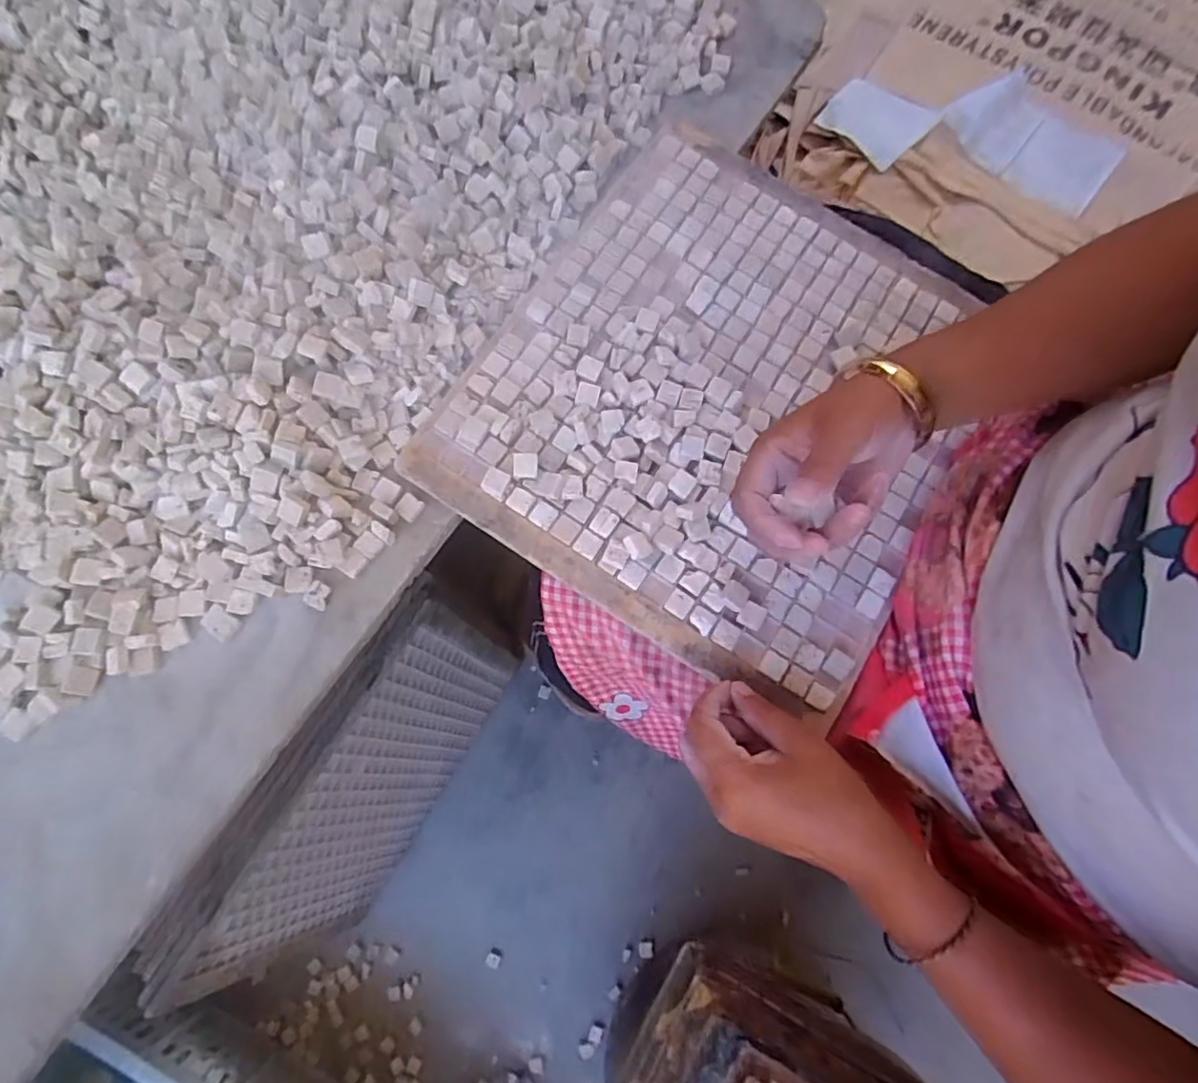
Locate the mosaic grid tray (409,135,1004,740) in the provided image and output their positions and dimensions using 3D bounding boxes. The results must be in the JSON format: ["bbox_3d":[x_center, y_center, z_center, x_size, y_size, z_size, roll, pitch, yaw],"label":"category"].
[{"bbox_3d":[0.094,-0.105,0.437,0.309,0.031,0.344,32,78,9],"label":"mosaic grid tray"}]

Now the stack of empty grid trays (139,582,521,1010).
[{"bbox_3d":[-0.226,0.249,0.655,0.076,0.352,0.389,33,78,9],"label":"stack of empty grid trays"}]

